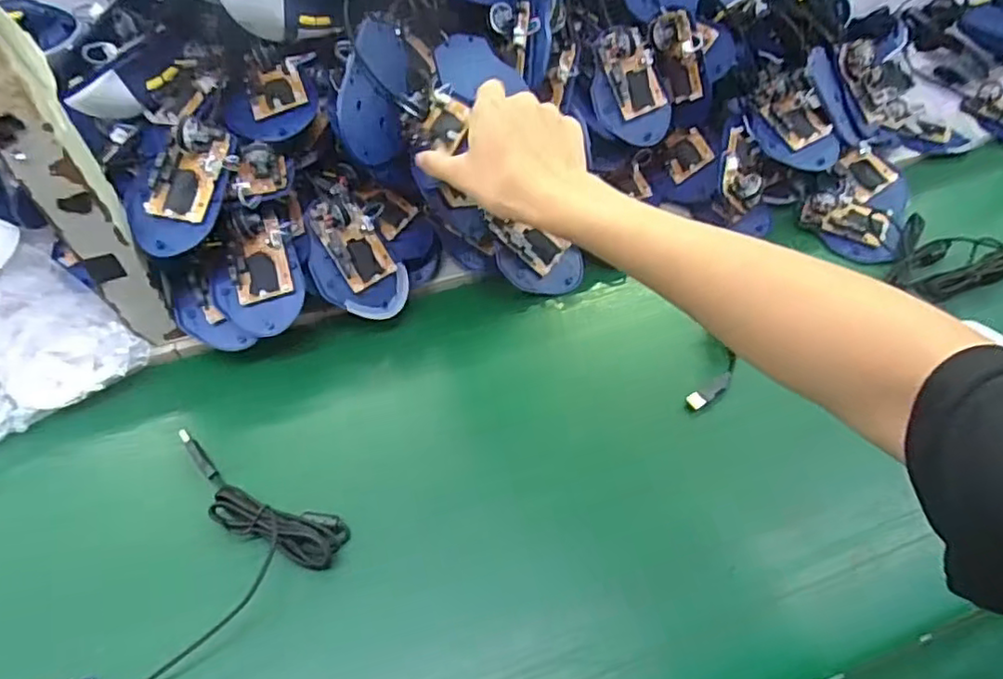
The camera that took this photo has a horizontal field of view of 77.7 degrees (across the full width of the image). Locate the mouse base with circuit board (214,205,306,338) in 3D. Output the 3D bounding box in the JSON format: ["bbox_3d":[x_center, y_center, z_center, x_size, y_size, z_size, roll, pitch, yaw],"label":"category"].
[{"bbox_3d":[-0.203,-0.053,0.508,0.072,0.024,0.100,-19,90,-2],"label":"mouse base with circuit board"}]

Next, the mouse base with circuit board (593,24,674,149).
[{"bbox_3d":[0.122,-0.239,0.593,0.069,0.108,0.023,-22,14,-2],"label":"mouse base with circuit board"}]

